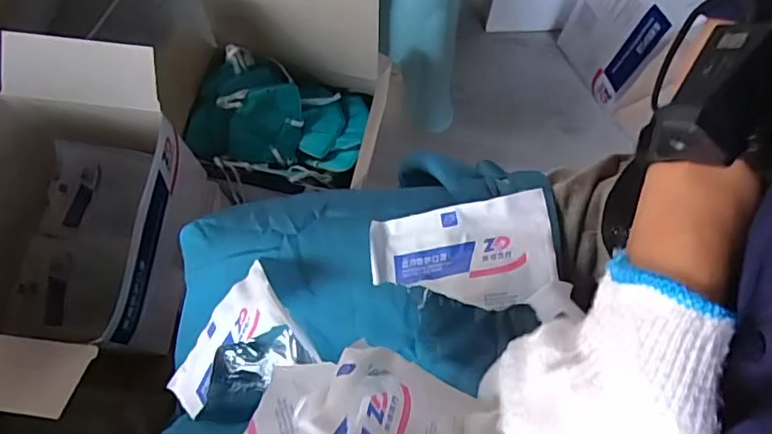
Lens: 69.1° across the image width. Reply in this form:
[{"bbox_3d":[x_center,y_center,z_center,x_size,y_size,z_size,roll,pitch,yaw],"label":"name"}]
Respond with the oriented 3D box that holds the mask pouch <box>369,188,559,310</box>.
[{"bbox_3d":[0.050,0.027,0.383,0.122,0.009,0.072,-11,72,20],"label":"mask pouch"}]

